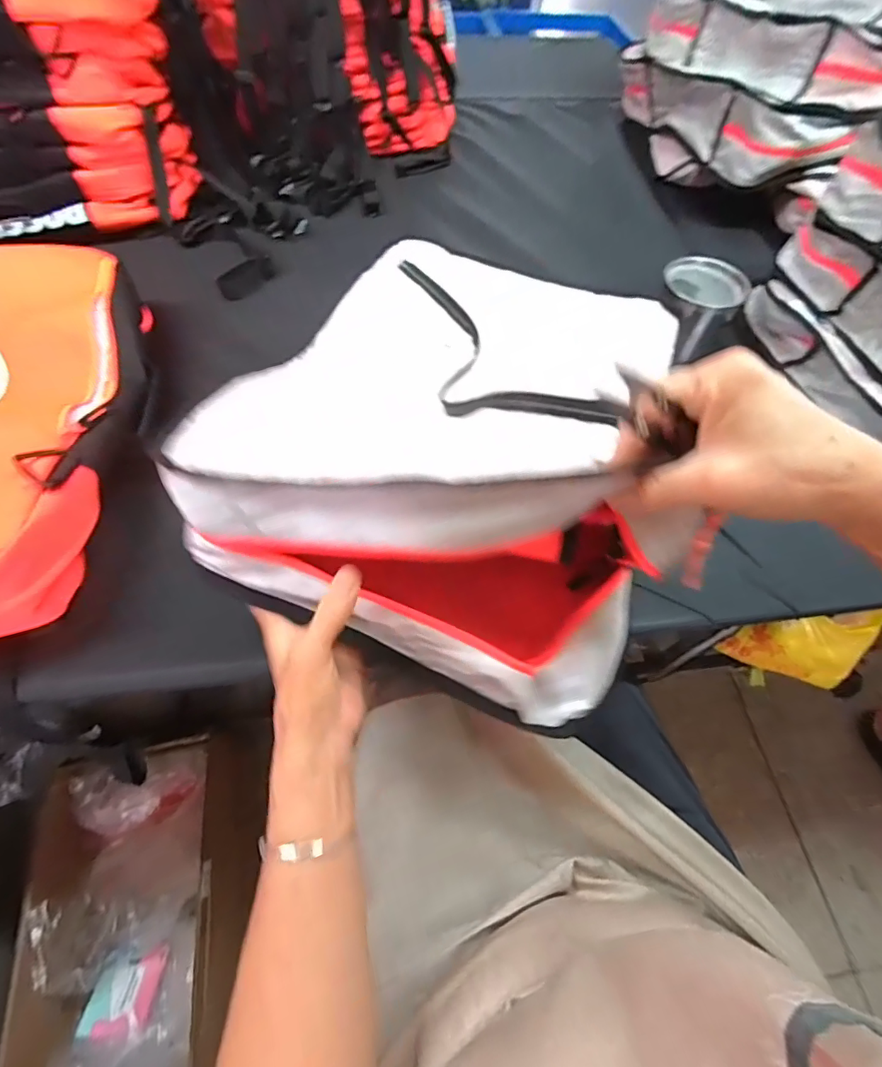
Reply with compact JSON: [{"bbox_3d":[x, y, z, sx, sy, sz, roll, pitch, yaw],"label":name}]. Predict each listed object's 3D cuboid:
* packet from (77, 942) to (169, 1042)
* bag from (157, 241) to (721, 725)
[{"bbox_3d":[-0.482,0.697,0.755,0.087,0.018,0.106,18,36,-17],"label":"packet"},{"bbox_3d":[0.032,-0.139,0.428,0.356,0.155,0.482,18,60,7],"label":"bag"}]

